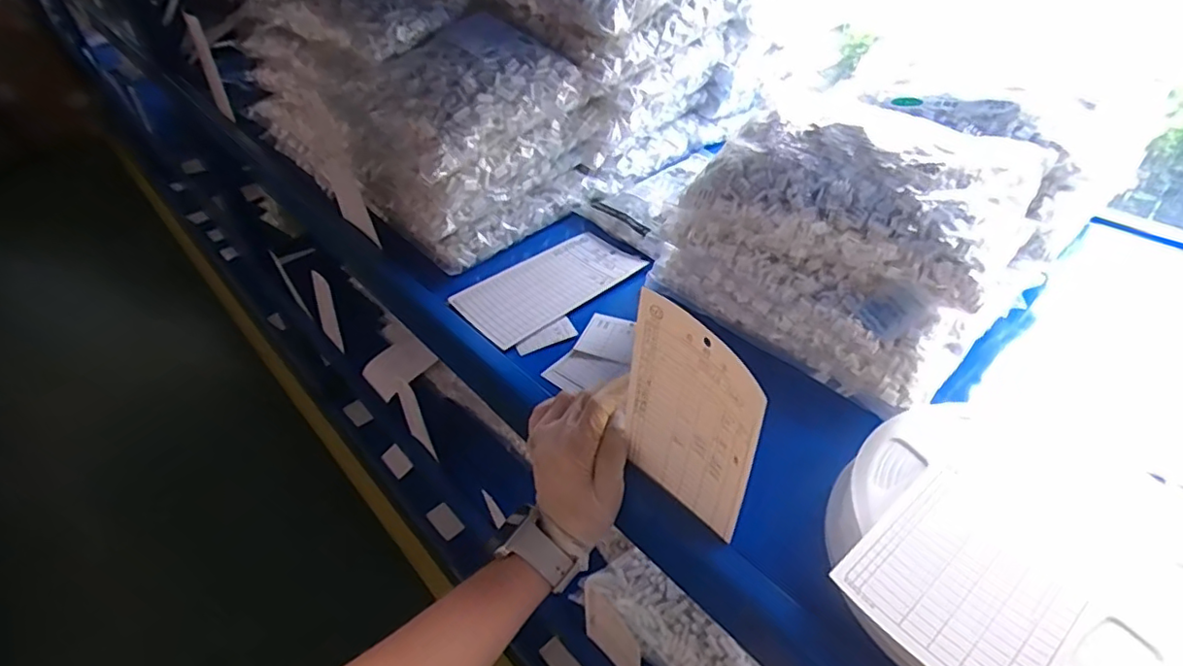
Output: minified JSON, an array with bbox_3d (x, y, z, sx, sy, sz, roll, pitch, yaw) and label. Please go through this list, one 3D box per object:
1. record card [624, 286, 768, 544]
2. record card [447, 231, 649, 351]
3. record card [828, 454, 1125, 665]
[{"bbox_3d":[0.057,0.054,0.348,0.011,0.141,0.091,-30,48,-27],"label":"record card"},{"bbox_3d":[-0.040,-0.047,0.577,0.174,0.007,0.092,-32,46,-28],"label":"record card"},{"bbox_3d":[0.201,0.123,0.312,0.123,0.006,0.094,-30,48,-28],"label":"record card"}]

